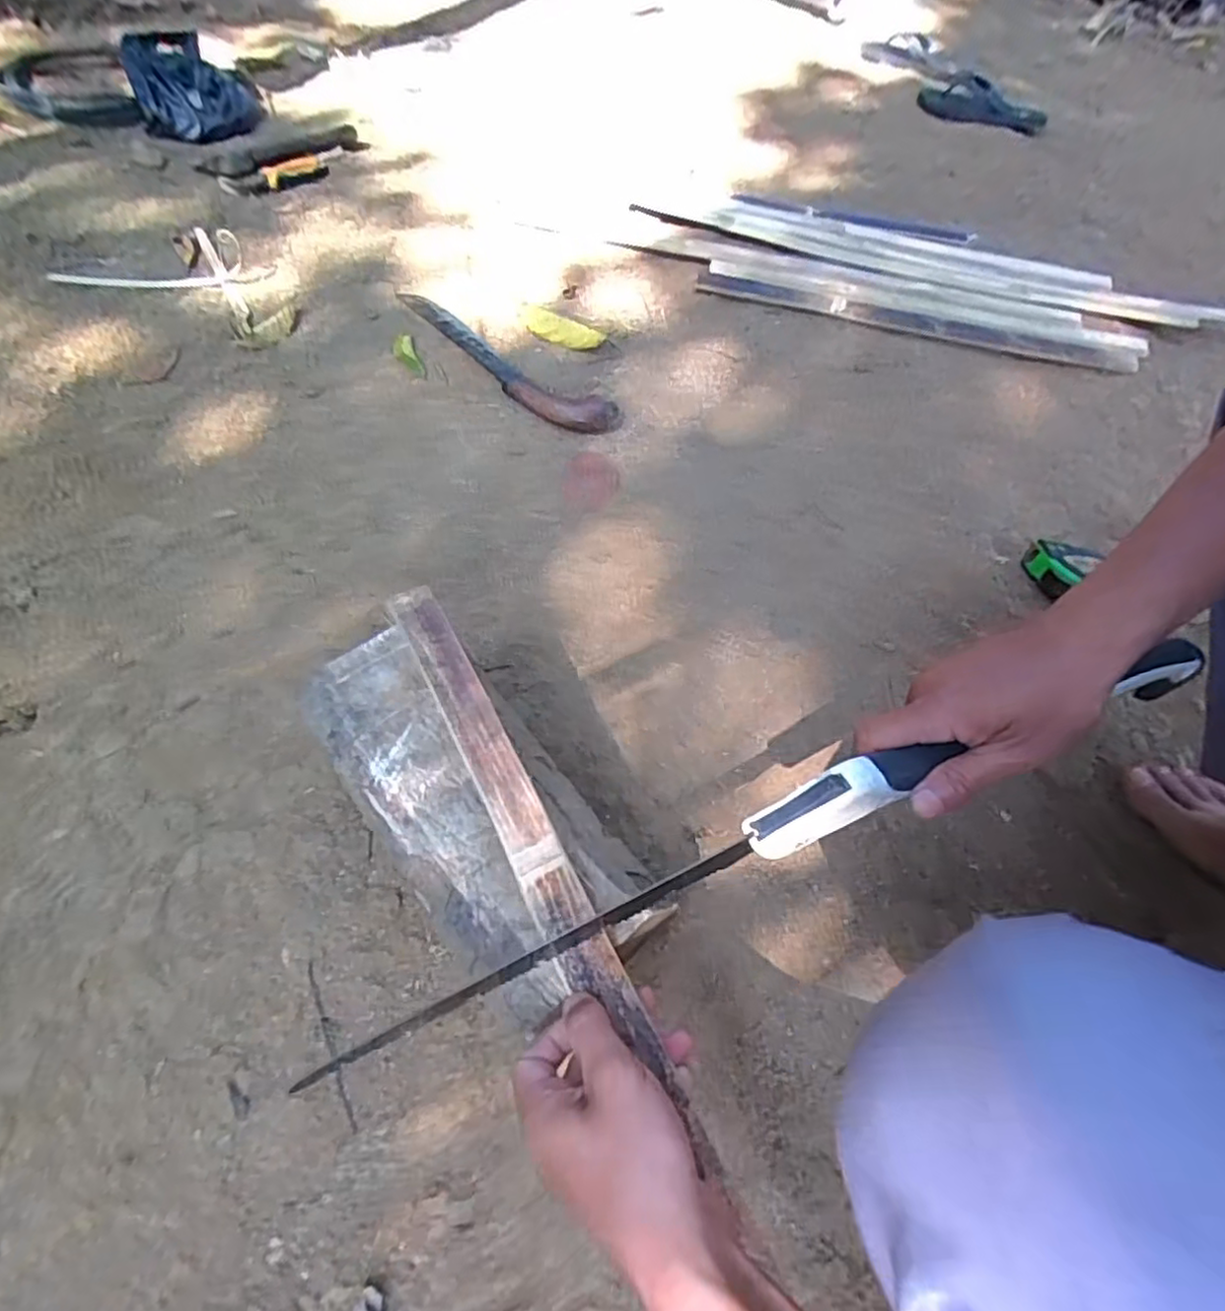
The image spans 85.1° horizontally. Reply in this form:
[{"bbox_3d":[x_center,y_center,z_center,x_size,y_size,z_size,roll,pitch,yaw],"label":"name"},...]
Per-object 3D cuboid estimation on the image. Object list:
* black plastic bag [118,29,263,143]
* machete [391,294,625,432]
[{"bbox_3d":[-0.805,-1.104,1.282,0.217,0.087,0.265,-22,61,-16],"label":"black plastic bag"},{"bbox_3d":[-0.151,-0.399,0.883,0.092,0.024,0.393,-38,67,-24],"label":"machete"}]

